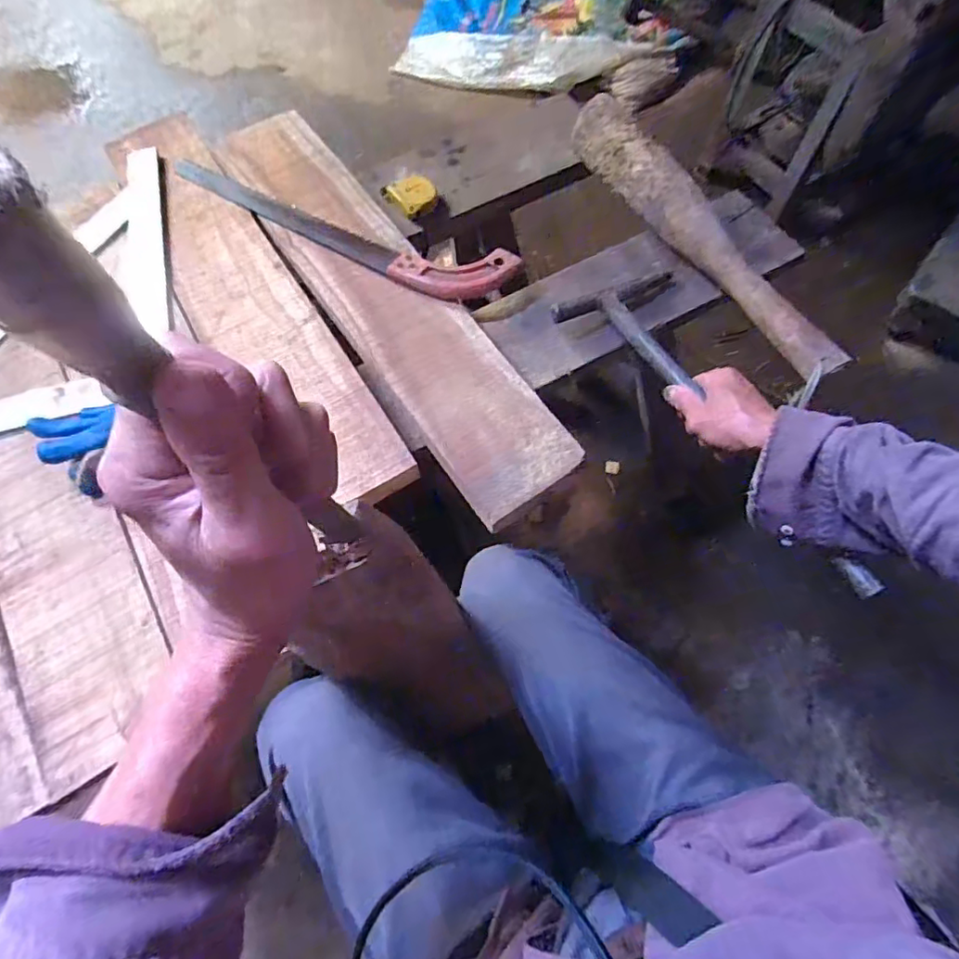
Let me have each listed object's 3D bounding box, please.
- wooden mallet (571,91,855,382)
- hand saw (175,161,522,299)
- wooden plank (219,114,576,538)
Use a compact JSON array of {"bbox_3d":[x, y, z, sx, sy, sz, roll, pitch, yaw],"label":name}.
[{"bbox_3d":[0.253,-0.306,0.668,0.046,0.065,0.465,-28,68,-9],"label":"wooden mallet"},{"bbox_3d":[-0.190,-0.307,0.698,0.477,0.024,0.092,21,69,11],"label":"hand saw"},{"bbox_3d":[-0.131,-0.247,0.670,0.129,0.016,0.685,-32,69,-10],"label":"wooden plank"}]

